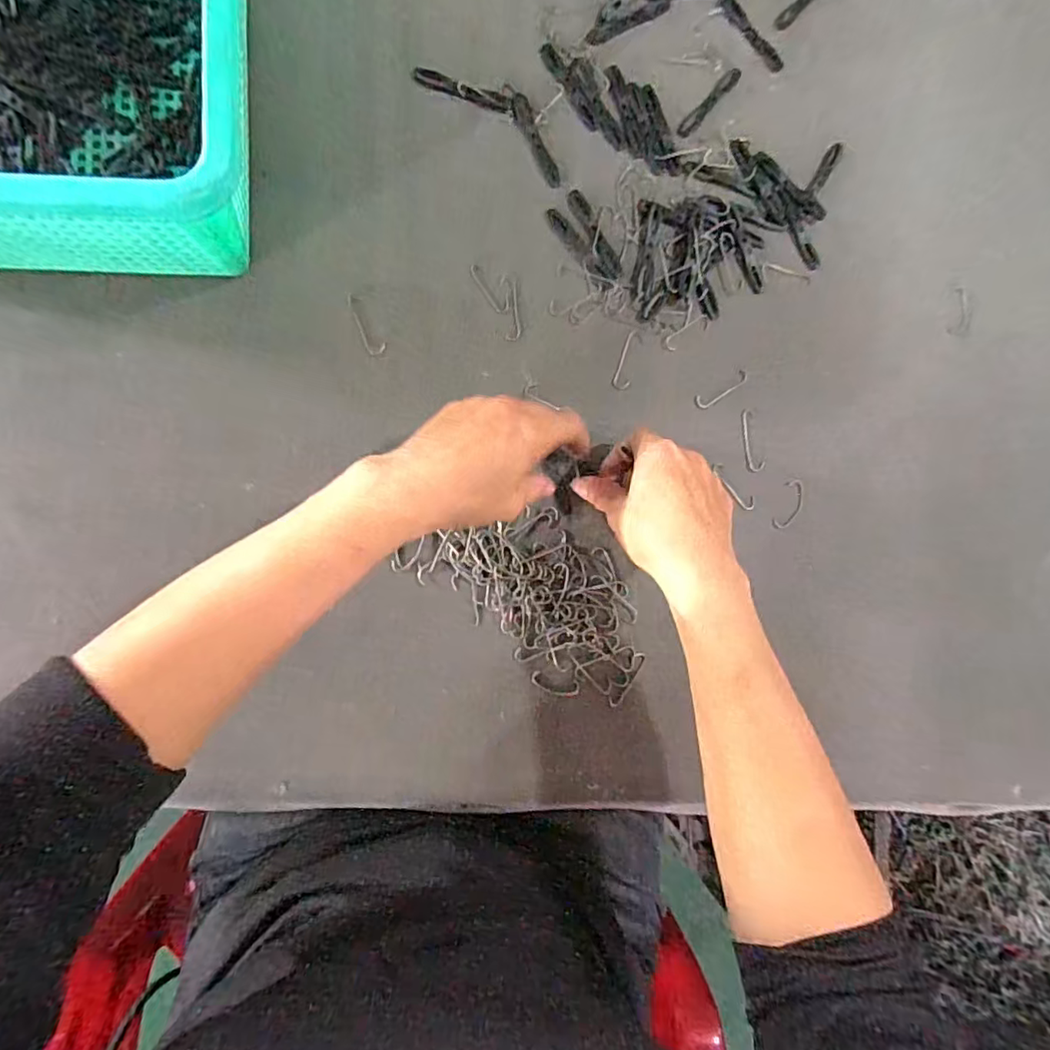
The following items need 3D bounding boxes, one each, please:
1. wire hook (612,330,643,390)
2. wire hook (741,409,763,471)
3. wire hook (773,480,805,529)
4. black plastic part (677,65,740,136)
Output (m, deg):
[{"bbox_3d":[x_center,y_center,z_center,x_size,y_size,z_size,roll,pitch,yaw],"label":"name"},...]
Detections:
[{"bbox_3d":[0.073,-0.116,0.404,0.012,0.004,0.044,18,84,-6],"label":"wire hook"},{"bbox_3d":[0.162,-0.061,0.411,0.013,0.004,0.045,-12,88,-9],"label":"wire hook"},{"bbox_3d":[0.191,-0.014,0.412,0.018,0.004,0.037,20,84,-6],"label":"wire hook"},{"bbox_3d":[0.136,-0.313,0.425,0.012,0.004,0.070,41,82,-4],"label":"black plastic part"}]

